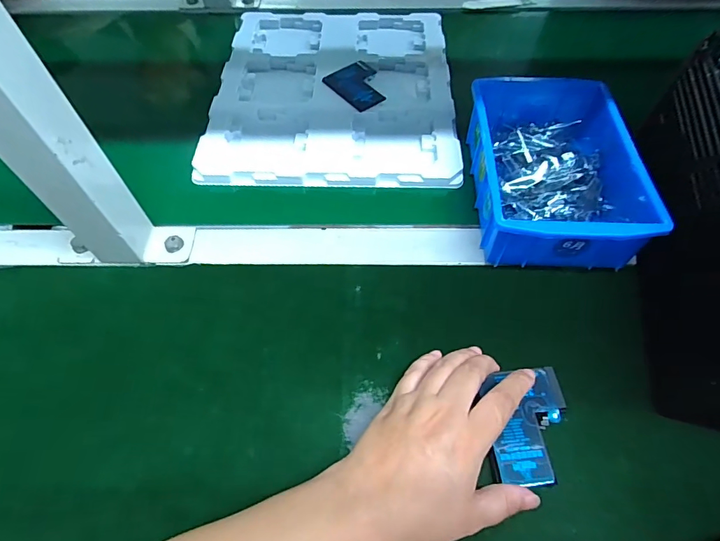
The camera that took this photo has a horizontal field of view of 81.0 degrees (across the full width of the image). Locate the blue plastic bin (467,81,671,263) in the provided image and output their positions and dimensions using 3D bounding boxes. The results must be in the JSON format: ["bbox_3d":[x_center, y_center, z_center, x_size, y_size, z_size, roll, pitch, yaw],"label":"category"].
[{"bbox_3d":[0.175,-0.101,0.395,0.128,0.063,0.207,2,57,2],"label":"blue plastic bin"}]

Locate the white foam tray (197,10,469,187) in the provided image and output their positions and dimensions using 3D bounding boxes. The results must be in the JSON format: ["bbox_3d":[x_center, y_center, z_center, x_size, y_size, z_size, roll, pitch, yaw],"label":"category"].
[{"bbox_3d":[-0.030,-0.226,0.513,0.274,0.016,0.322,1,57,1],"label":"white foam tray"}]

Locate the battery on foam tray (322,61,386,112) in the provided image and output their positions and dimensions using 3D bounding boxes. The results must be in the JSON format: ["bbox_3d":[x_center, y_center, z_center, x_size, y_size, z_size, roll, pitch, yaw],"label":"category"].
[{"bbox_3d":[0.001,-0.219,0.499,0.061,0.011,0.081,-32,62,-18],"label":"battery on foam tray"}]

